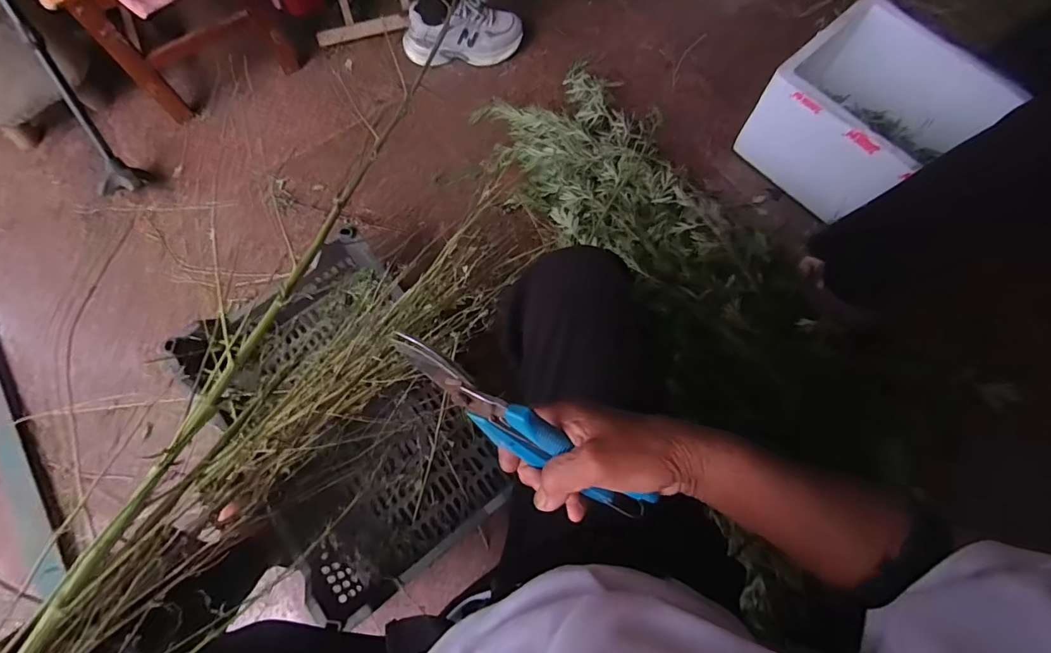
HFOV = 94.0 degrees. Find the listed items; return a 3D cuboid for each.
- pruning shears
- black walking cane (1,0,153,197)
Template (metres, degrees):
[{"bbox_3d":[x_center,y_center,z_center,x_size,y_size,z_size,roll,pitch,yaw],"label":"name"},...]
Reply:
[{"bbox_3d":[0.002,0.070,0.311,0.205,0.046,0.026,40,74,-21],"label":"pruning shears"},{"bbox_3d":[-0.791,-0.533,0.691,0.086,0.705,0.077,-20,32,-6],"label":"black walking cane"}]

